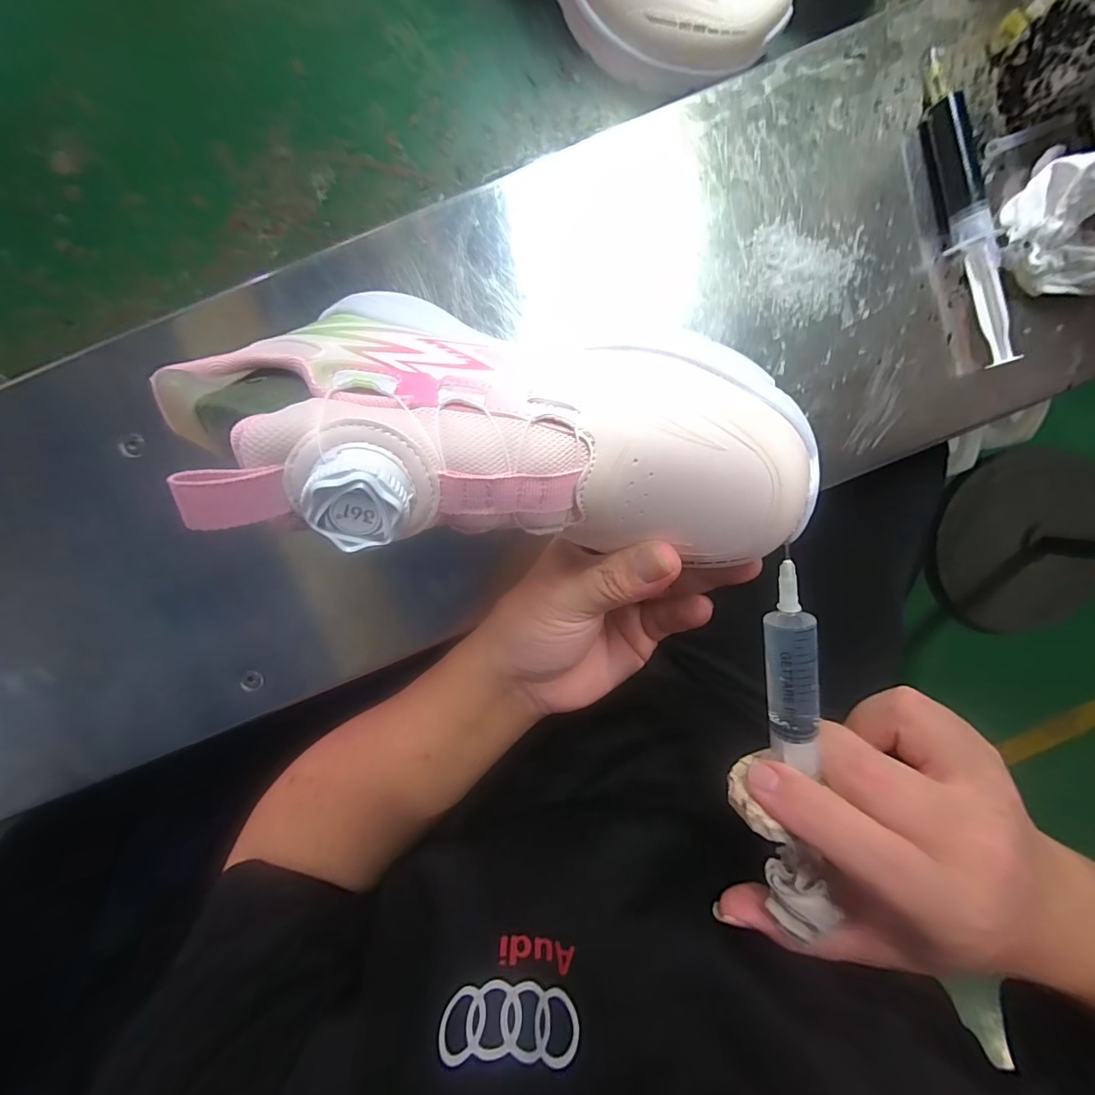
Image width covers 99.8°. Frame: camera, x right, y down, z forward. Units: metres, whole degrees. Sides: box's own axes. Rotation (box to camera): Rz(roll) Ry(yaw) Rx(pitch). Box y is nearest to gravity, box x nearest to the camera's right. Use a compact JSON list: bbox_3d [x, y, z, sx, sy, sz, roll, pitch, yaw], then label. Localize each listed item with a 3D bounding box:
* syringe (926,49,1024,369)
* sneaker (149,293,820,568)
[{"bbox_3d":[0.233,-0.184,0.256,0.015,0.016,0.167,-20,97,1],"label":"syringe"},{"bbox_3d":[-0.021,-0.044,0.165,0.213,0.094,0.085,8,99,0],"label":"sneaker"}]

